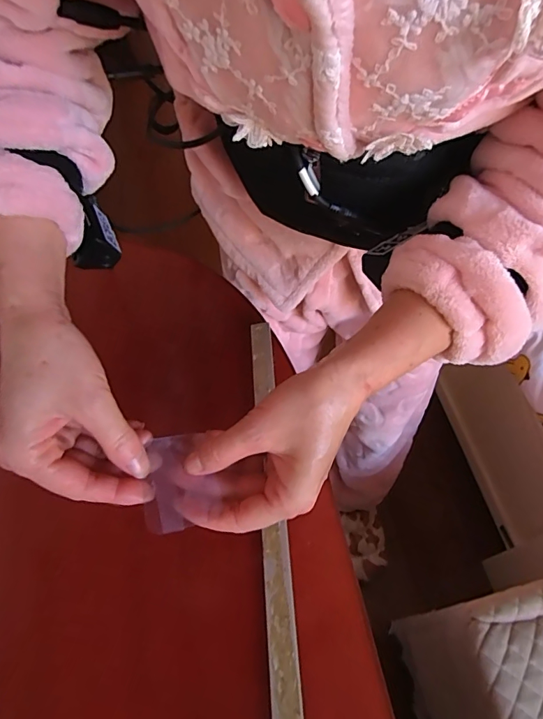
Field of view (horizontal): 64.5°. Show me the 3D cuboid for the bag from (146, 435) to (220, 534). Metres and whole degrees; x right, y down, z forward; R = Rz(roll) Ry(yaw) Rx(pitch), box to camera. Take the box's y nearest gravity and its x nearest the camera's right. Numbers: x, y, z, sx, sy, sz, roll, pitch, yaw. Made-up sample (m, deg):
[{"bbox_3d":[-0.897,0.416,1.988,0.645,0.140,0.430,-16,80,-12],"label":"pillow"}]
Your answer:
[{"bbox_3d":[-0.056,0.073,0.263,0.043,0.007,0.057,-5,58,-20],"label":"bag"}]

